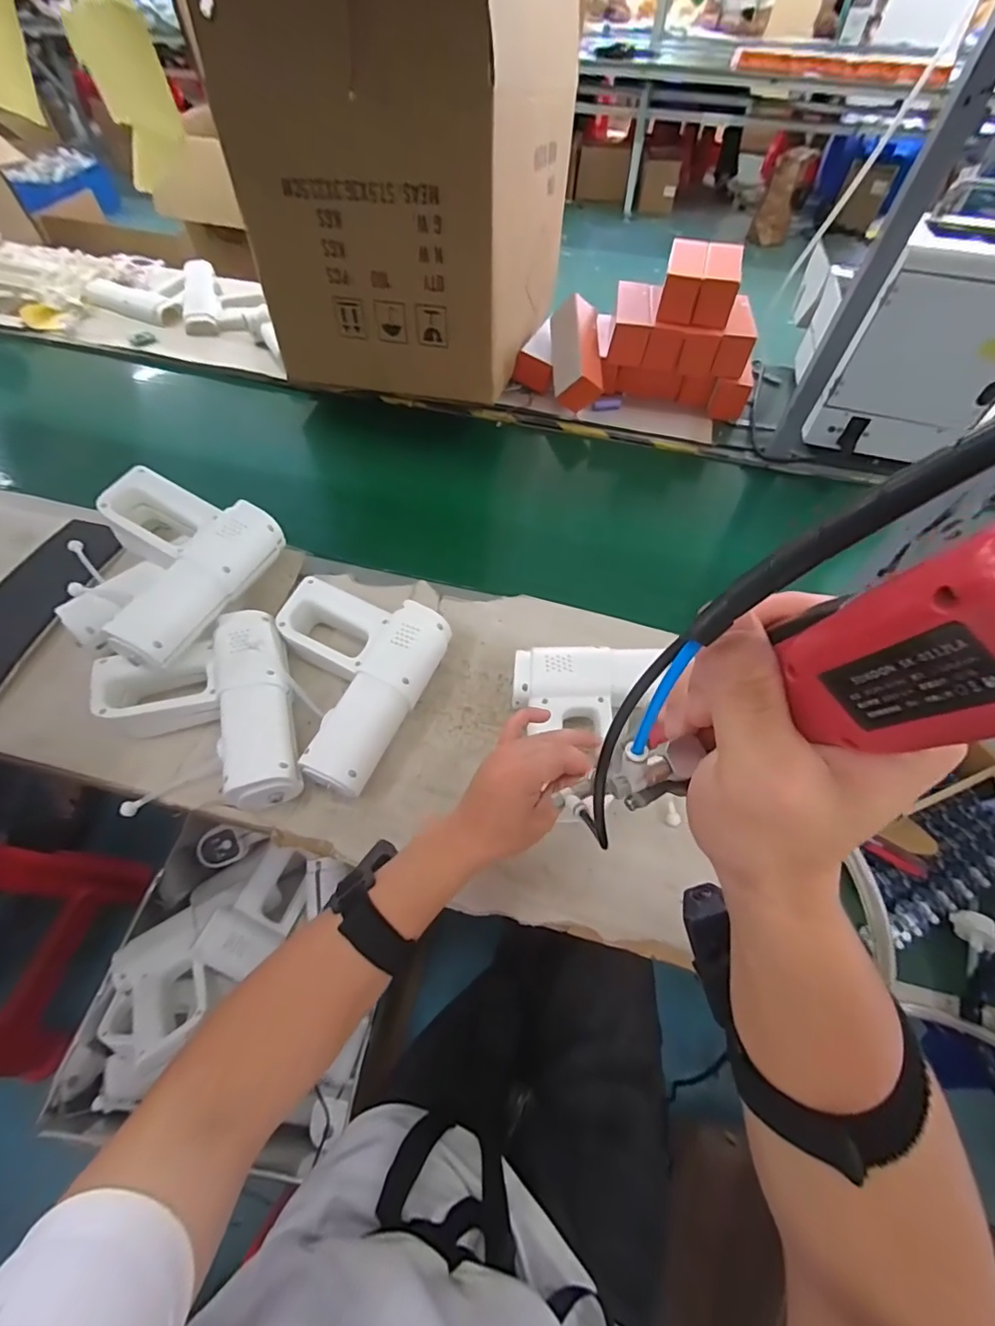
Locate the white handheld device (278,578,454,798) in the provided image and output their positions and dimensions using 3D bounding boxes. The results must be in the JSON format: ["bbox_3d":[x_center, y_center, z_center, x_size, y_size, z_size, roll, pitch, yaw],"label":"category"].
[{"bbox_3d":[-0.174,0.014,0.552,0.182,0.069,0.208,23,59,13],"label":"white handheld device"}]

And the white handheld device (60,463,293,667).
[{"bbox_3d":[-0.378,-0.111,0.564,0.185,0.068,0.209,21,59,12],"label":"white handheld device"}]

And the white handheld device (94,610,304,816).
[{"bbox_3d":[-0.300,0.060,0.516,0.180,0.076,0.203,-14,58,-10],"label":"white handheld device"}]

